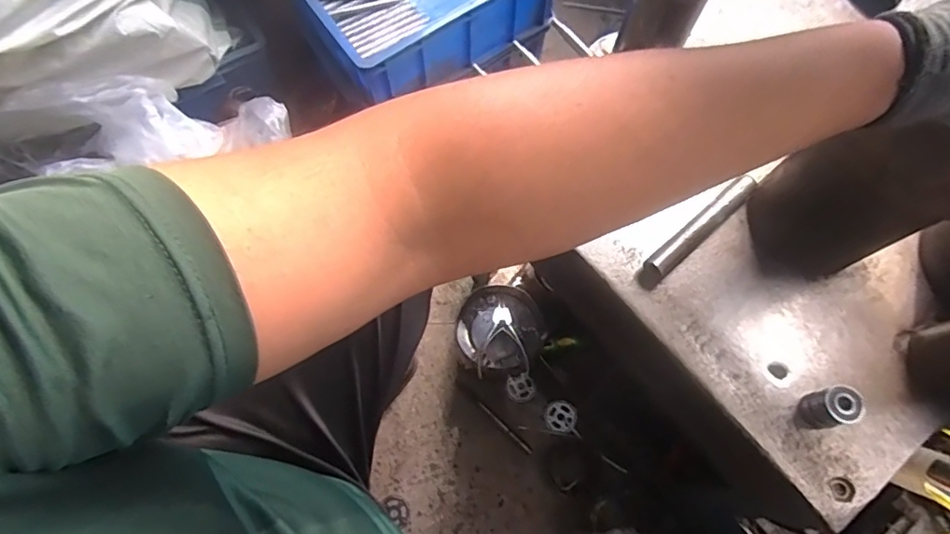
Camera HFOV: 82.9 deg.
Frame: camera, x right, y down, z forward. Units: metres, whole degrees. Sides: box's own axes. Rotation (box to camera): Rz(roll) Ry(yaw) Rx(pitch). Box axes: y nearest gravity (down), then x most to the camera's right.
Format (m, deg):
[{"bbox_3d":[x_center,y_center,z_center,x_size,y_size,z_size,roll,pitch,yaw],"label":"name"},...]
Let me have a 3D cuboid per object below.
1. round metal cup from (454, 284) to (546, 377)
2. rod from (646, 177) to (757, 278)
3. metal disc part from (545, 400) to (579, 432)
[{"bbox_3d":[0.039,0.093,0.790,0.129,0.047,0.133,11,70,2],"label":"round metal cup"},{"bbox_3d":[0.216,-0.038,0.515,0.133,0.020,0.022,-39,76,-14],"label":"rod"},{"bbox_3d":[0.140,0.244,0.878,0.051,0.005,0.049,-25,73,-10],"label":"metal disc part"}]

